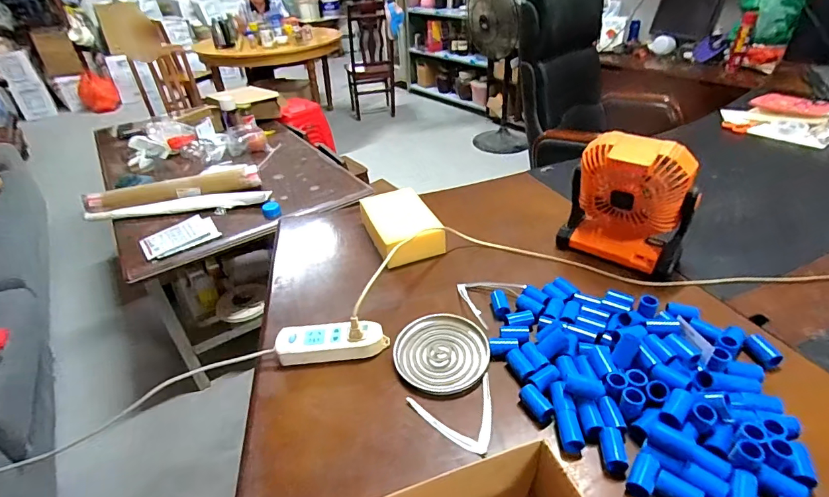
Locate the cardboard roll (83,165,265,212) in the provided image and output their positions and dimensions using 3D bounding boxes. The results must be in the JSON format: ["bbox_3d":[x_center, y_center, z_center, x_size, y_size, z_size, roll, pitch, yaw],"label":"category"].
[{"bbox_3d":[-0.849,-0.208,1.551,0.567,0.066,0.075,-12,36,-12],"label":"cardboard roll"}]

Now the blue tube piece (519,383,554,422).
[{"bbox_3d":[0.167,0.212,0.597,0.025,0.023,0.049,-20,39,-23],"label":"blue tube piece"}]

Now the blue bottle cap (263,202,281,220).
[{"bbox_3d":[-0.487,-0.130,1.487,0.058,0.047,0.058,-15,37,-16],"label":"blue bottle cap"}]

